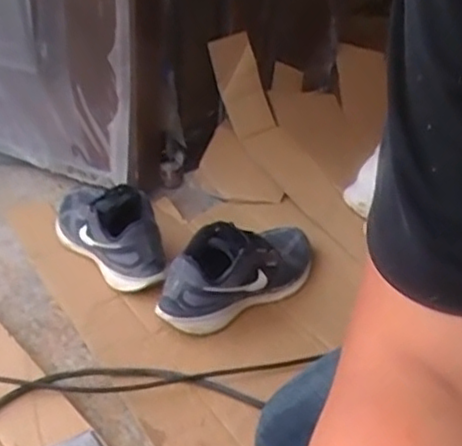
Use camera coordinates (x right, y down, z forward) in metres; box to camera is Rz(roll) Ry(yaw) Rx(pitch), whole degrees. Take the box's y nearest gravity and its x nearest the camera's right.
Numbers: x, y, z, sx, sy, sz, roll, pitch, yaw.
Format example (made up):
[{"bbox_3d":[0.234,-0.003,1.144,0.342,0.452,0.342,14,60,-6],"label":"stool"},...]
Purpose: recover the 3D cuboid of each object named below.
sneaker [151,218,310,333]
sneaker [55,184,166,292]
[{"bbox_3d":[0.010,0.067,0.968,0.271,0.101,0.092,-18,36,-33],"label":"sneaker"},{"bbox_3d":[-0.196,0.004,1.066,0.115,0.113,0.290,-16,35,-31],"label":"sneaker"}]

